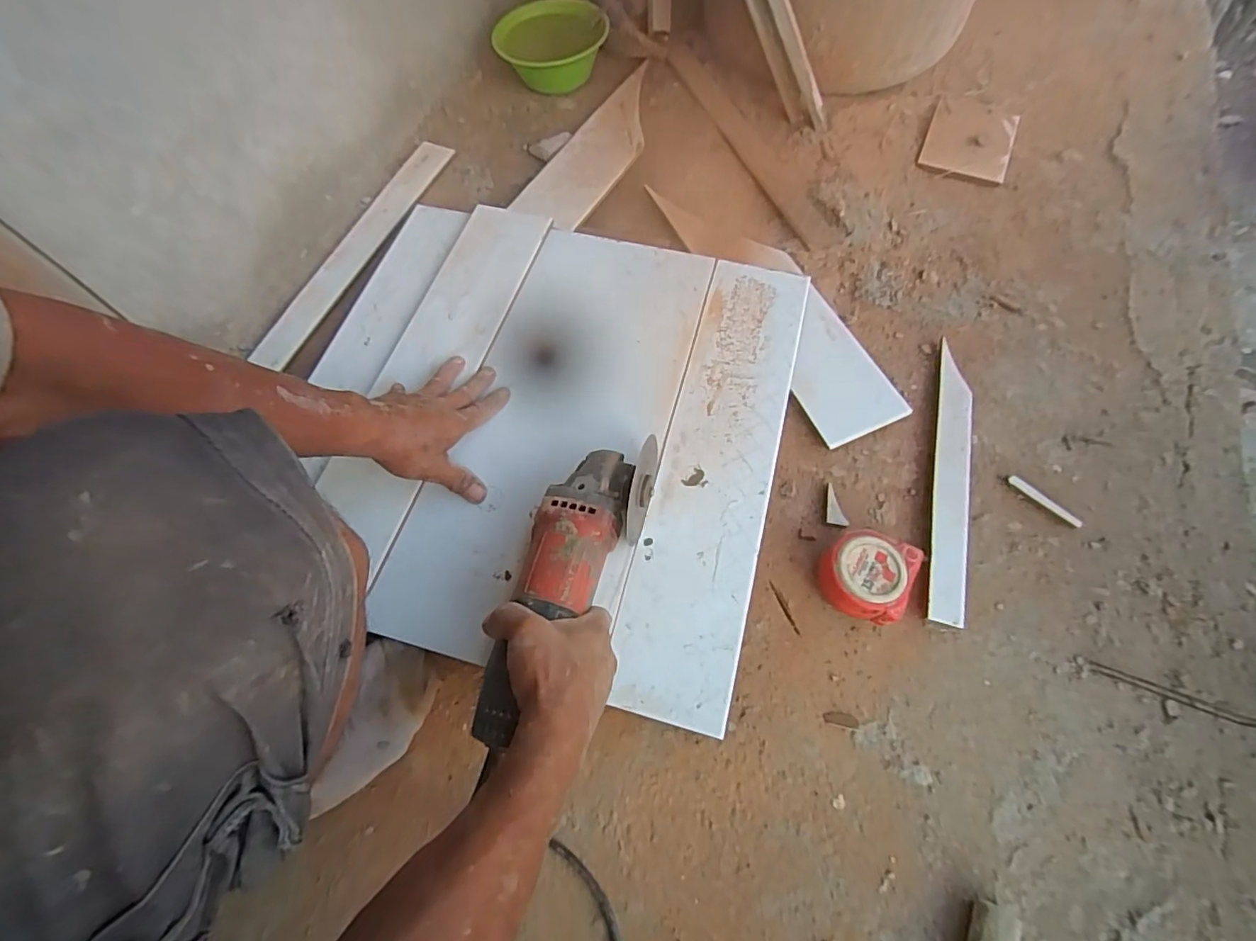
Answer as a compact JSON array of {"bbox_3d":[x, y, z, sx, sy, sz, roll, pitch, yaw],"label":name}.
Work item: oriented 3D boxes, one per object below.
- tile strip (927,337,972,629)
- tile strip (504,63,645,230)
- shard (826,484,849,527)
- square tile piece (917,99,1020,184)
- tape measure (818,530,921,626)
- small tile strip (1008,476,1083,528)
[{"bbox_3d":[0.317,0.001,0.545,0.030,0.014,0.301,14,67,8],"label":"tile strip"},{"bbox_3d":[-0.037,-0.448,0.764,0.104,0.011,0.349,24,65,14],"label":"tile strip"},{"bbox_3d":[0.197,0.035,0.541,0.019,0.009,0.045,-13,66,-4],"label":"shard"},{"bbox_3d":[0.465,-0.451,0.757,0.110,0.009,0.136,22,68,11],"label":"square tile piece"},{"bbox_3d":[0.208,0.093,0.494,0.074,0.042,0.075,27,69,13],"label":"tape measure"},{"bbox_3d":[0.396,0.030,0.530,0.008,0.009,0.070,-41,71,-16],"label":"small tile strip"}]

